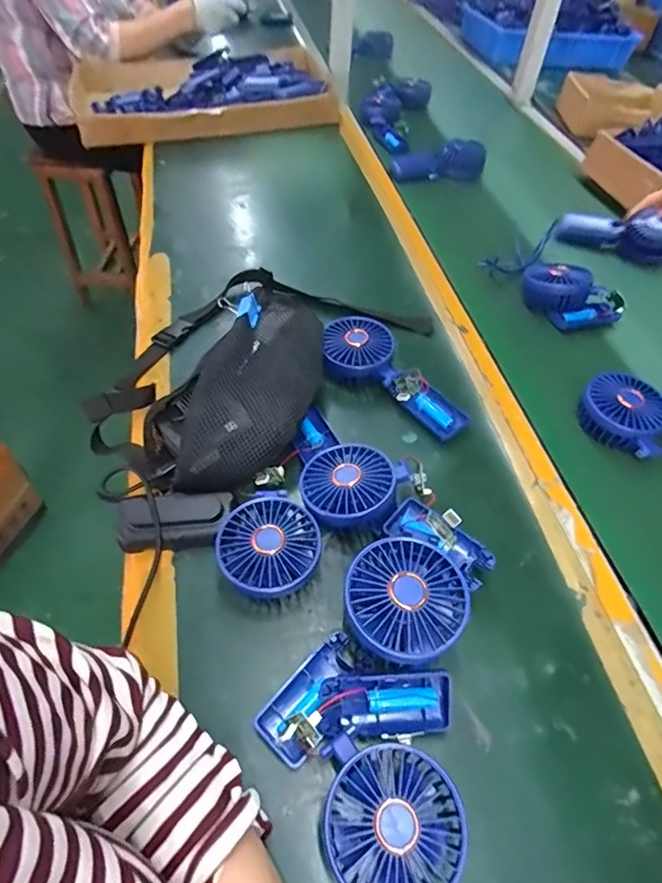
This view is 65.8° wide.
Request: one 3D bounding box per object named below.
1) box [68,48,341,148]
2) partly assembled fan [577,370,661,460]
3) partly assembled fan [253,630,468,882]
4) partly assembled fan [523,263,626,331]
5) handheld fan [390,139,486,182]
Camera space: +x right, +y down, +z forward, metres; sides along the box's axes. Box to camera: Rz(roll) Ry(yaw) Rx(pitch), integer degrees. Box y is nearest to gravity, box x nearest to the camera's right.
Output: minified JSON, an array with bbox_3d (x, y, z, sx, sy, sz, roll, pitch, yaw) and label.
[{"bbox_3d":[-0.271,-0.741,1.080,0.515,0.077,0.360,-8,53,-12],"label":"box"},{"bbox_3d":[0.360,-0.022,0.563,0.117,0.043,0.145,-26,59,-24],"label":"partly assembled fan"},{"bbox_3d":[0.033,0.210,0.350,0.118,0.048,0.151,-26,59,-24],"label":"partly assembled fan"},{"bbox_3d":[0.333,-0.197,0.698,0.137,0.055,0.072,17,52,8],"label":"partly assembled fan"},{"bbox_3d":[0.201,-0.509,0.958,0.178,0.072,0.049,-16,55,-17],"label":"handheld fan"}]

